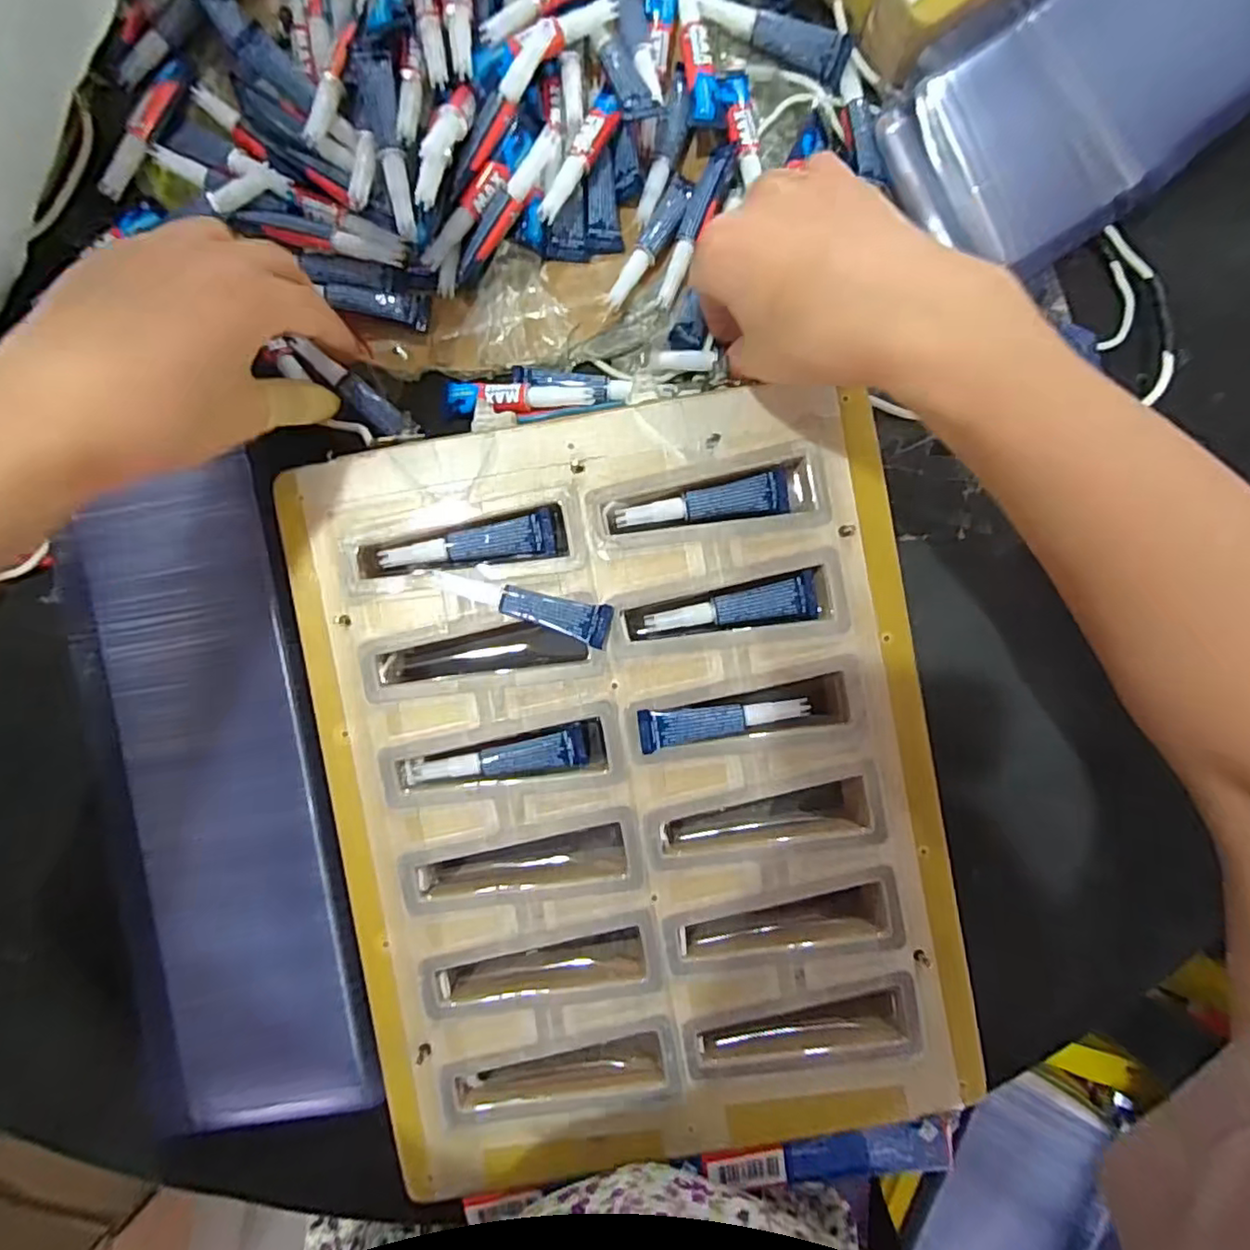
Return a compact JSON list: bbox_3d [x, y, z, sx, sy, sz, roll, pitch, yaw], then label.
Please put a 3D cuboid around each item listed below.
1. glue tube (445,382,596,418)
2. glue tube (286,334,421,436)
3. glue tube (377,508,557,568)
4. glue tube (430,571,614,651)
[{"bbox_3d":[-0.054,-0.112,0.305,0.075,0.014,0.018,1,97,7],"label":"glue tube"},{"bbox_3d":[-0.134,-0.116,0.308,0.074,0.012,0.015,40,91,0],"label":"glue tube"},{"bbox_3d":[-0.072,-0.034,0.286,0.079,0.008,0.020,-14,92,0],"label":"glue tube"},{"bbox_3d":[-0.044,-0.009,0.277,0.077,0.014,0.017,16,92,-1],"label":"glue tube"}]

